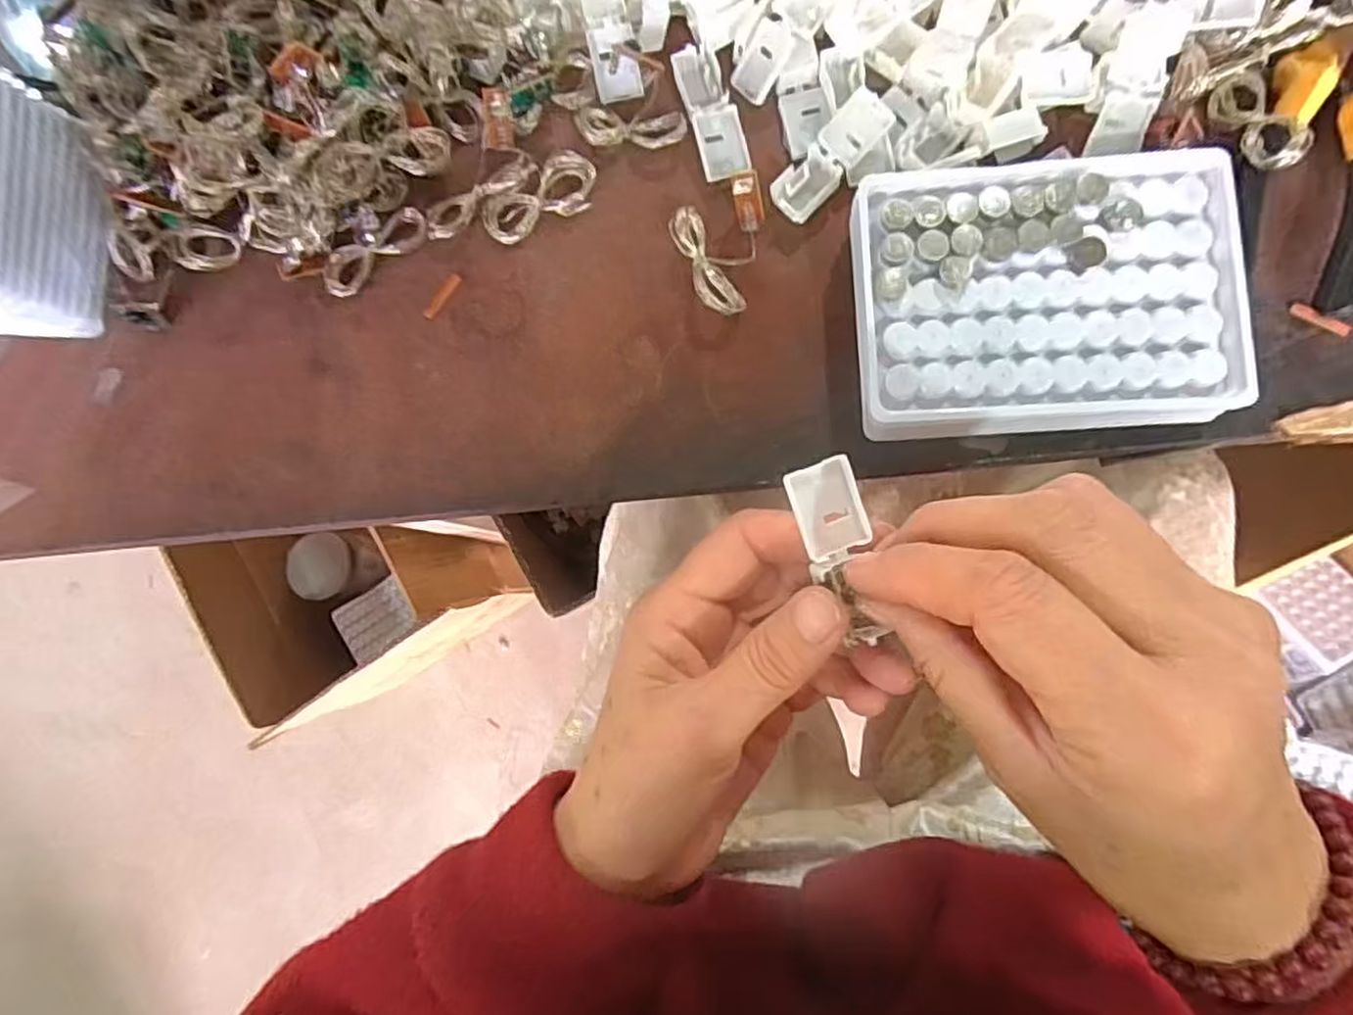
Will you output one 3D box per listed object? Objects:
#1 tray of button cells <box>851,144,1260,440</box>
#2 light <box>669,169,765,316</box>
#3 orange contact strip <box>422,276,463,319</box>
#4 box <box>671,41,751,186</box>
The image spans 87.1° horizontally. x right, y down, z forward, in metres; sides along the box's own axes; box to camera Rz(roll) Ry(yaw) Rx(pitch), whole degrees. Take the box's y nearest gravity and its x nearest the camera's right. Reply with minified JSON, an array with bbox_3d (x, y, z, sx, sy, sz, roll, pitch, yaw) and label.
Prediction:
[{"bbox_3d":[0.134,-0.079,0.268,0.130,0.029,0.098,-2,84,6],"label":"tray of button cells"},{"bbox_3d":[0.015,-0.110,0.289,0.035,0.018,0.058,11,86,7],"label":"light"},{"bbox_3d":[-0.102,-0.091,0.309,0.005,0.004,0.023,36,89,5],"label":"orange contact strip"},{"bbox_3d":[0.015,-0.166,0.300,0.020,0.009,0.055,-17,83,4],"label":"box"}]

